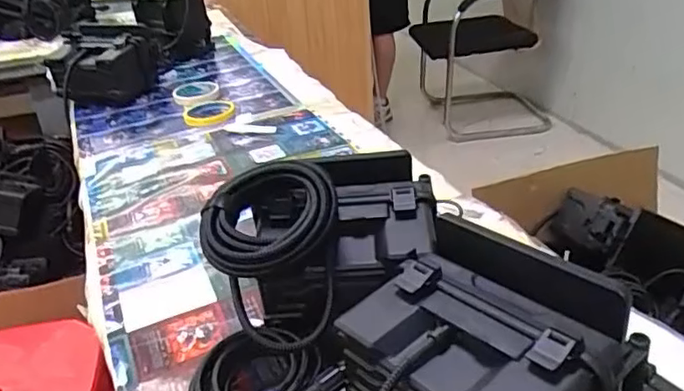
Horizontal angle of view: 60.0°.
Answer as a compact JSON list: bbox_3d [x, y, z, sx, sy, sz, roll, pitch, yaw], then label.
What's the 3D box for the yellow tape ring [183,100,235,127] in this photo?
[{"bbox_3d":[-0.242,-0.152,1.071,0.090,0.021,0.103,-11,29,-12],"label":"yellow tape ring"}]

